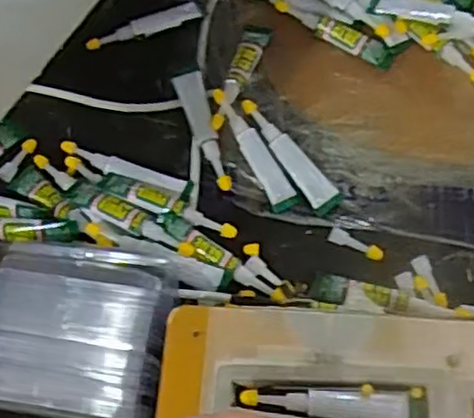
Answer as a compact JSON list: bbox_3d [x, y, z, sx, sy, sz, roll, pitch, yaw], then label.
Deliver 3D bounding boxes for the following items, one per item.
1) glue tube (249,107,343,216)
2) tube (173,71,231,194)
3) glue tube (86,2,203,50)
[{"bbox_3d":[0.030,-0.032,0.421,0.019,0.012,0.083,-37,68,-14],"label":"glue tube"},{"bbox_3d":[-0.020,-0.049,0.429,0.017,0.006,0.080,-18,78,-6],"label":"tube"},{"bbox_3d":[-0.063,-0.125,0.474,0.080,0.007,0.016,-22,66,-8],"label":"glue tube"}]

